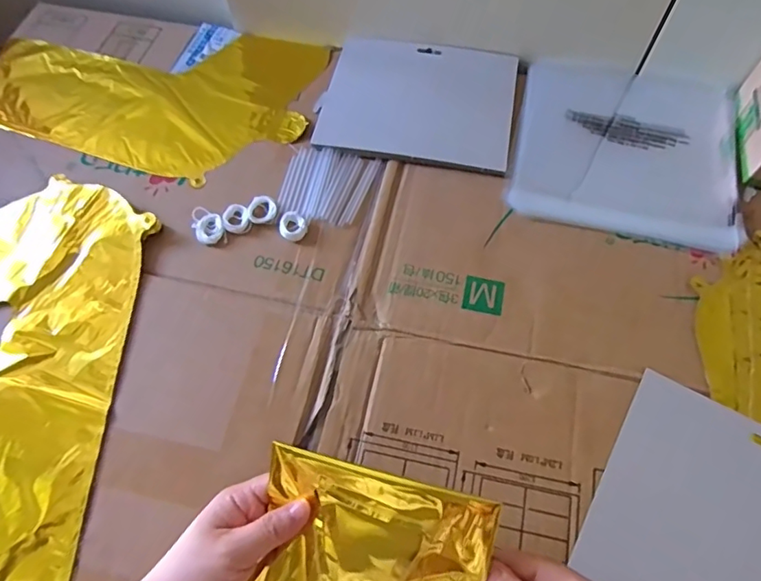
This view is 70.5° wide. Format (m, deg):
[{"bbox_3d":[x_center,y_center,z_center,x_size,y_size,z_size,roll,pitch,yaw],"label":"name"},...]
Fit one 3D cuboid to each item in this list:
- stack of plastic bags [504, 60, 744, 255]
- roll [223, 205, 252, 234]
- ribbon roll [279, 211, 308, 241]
[{"bbox_3d":[0.246,-0.151,0.543,0.210,0.023,0.229,14,61,6],"label":"stack of plastic bags"},{"bbox_3d":[-0.131,-0.064,0.490,0.023,0.006,0.028,-22,65,-10],"label":"roll"},{"bbox_3d":[-0.079,-0.058,0.486,0.027,0.006,0.025,-1,63,1],"label":"ribbon roll"}]

